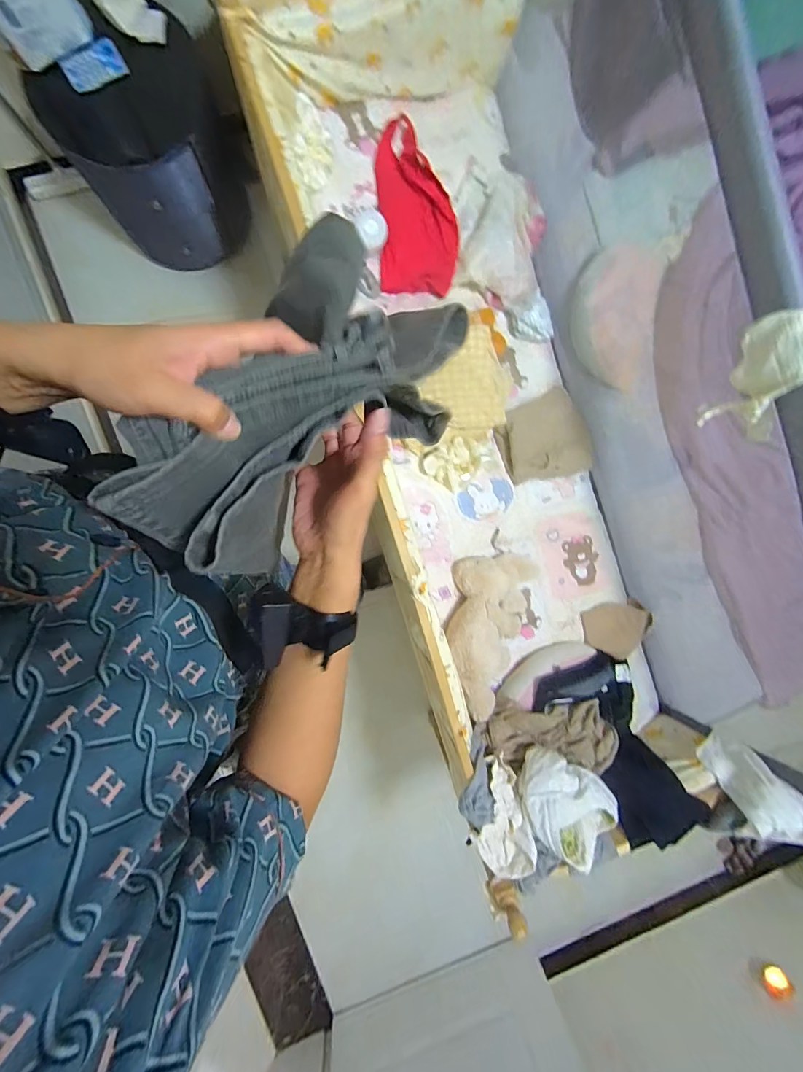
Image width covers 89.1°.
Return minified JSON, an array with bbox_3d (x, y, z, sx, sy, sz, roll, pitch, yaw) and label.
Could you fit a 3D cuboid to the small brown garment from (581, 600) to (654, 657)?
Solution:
[{"bbox_3d":[0.564,0.243,1.059,0.163,0.027,0.136,-13,77,-1],"label":"small brown garment"}]

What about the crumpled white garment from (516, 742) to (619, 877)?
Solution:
[{"bbox_3d":[0.338,0.560,0.850,0.191,0.087,0.162,30,80,8],"label":"crumpled white garment"}]

